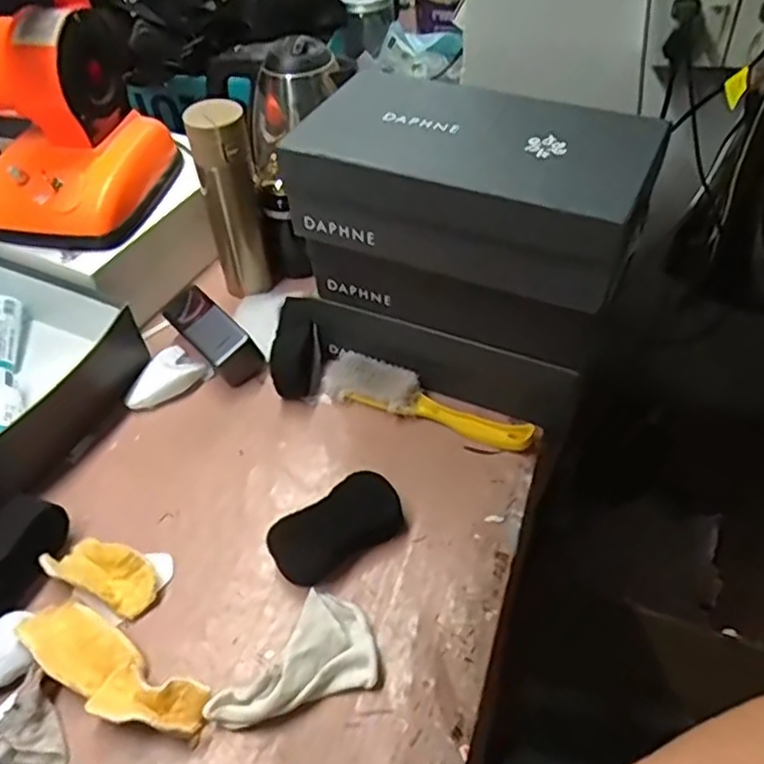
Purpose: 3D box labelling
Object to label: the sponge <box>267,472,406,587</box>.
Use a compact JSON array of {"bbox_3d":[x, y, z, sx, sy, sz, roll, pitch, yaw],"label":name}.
[{"bbox_3d":[-0.042,0.134,0.631,0.124,0.033,0.059,-26,51,-19],"label":"sponge"}]

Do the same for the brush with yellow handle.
[{"bbox_3d":[0.047,0.020,0.724,0.230,0.032,0.049,18,51,18],"label":"brush with yellow handle"}]

